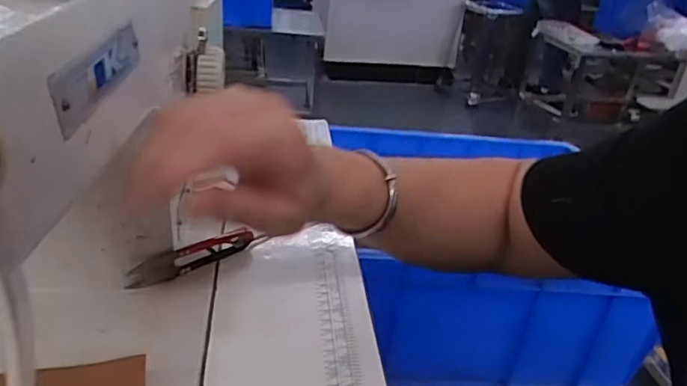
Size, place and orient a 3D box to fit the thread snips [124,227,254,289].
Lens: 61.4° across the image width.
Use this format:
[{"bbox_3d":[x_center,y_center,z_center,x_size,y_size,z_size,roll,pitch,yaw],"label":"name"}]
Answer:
[{"bbox_3d":[-0.116,0.050,0.441,0.097,0.026,0.011,-16,35,-37],"label":"thread snips"}]

